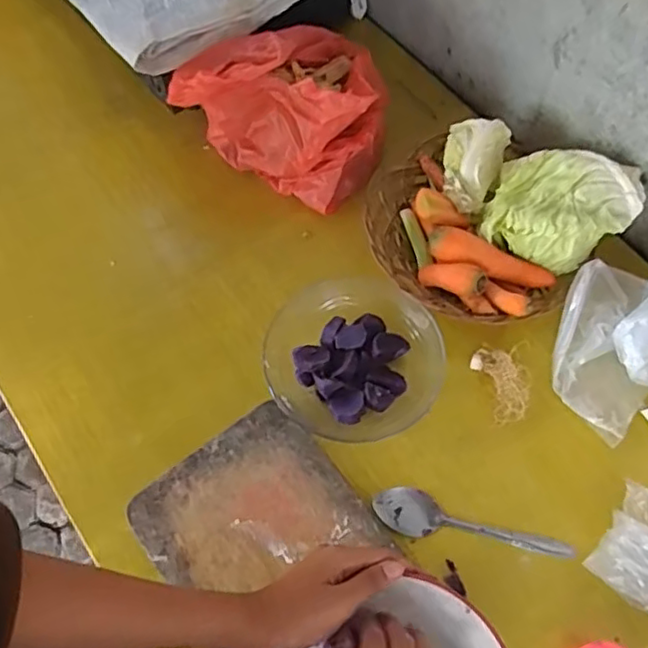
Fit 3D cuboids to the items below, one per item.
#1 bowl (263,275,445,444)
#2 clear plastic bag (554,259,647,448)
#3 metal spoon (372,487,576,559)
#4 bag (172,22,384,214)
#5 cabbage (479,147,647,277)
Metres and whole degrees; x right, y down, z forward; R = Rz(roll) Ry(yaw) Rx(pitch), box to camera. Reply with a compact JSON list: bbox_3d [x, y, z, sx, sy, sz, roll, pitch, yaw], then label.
[{"bbox_3d":[0.029,0.034,0.597,0.154,0.048,0.145,-1,65,2],"label":"bowl"},{"bbox_3d":[0.294,0.000,0.584,0.180,0.089,0.118,-37,69,-14],"label":"clear plastic bag"},{"bbox_3d":[0.127,0.175,0.546,0.170,0.017,0.037,12,66,8],"label":"metal spoon"},{"bbox_3d":[-0.023,-0.245,0.684,0.181,0.127,0.187,21,67,11],"label":"bag"},{"bbox_3d":[0.227,-0.112,0.609,0.127,0.056,0.102,21,67,12],"label":"cabbage"}]

